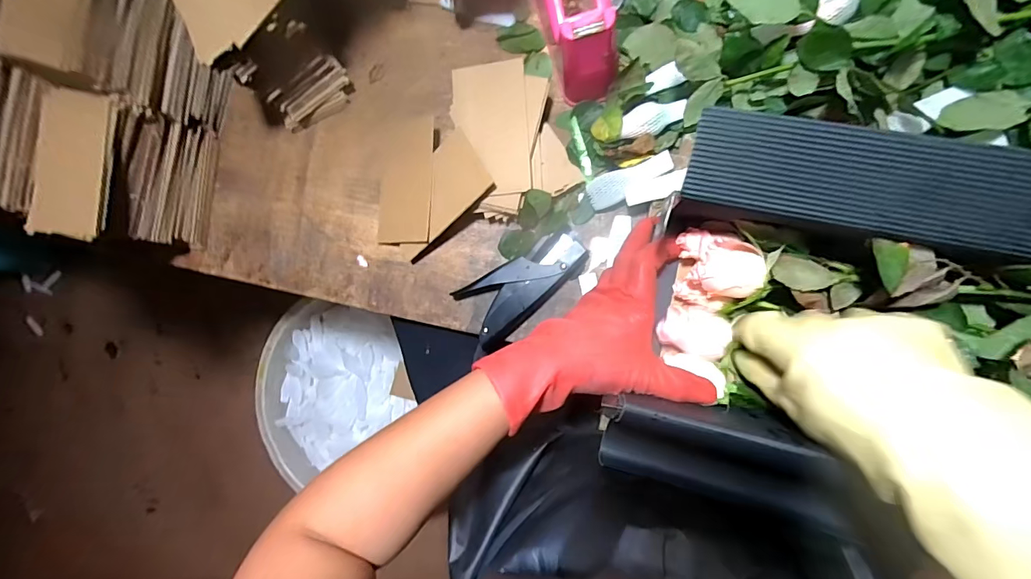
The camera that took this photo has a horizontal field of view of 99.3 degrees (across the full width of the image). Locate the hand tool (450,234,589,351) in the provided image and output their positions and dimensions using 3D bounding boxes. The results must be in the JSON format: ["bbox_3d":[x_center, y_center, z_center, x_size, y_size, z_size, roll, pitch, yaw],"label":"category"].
[{"bbox_3d":[0.009,-0.004,0.472,0.144,0.024,0.073,-34,84,7],"label":"hand tool"}]

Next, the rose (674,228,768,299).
[{"bbox_3d":[0.154,-0.019,0.330,0.051,0.043,0.051,4,90,9],"label":"rose"}]

